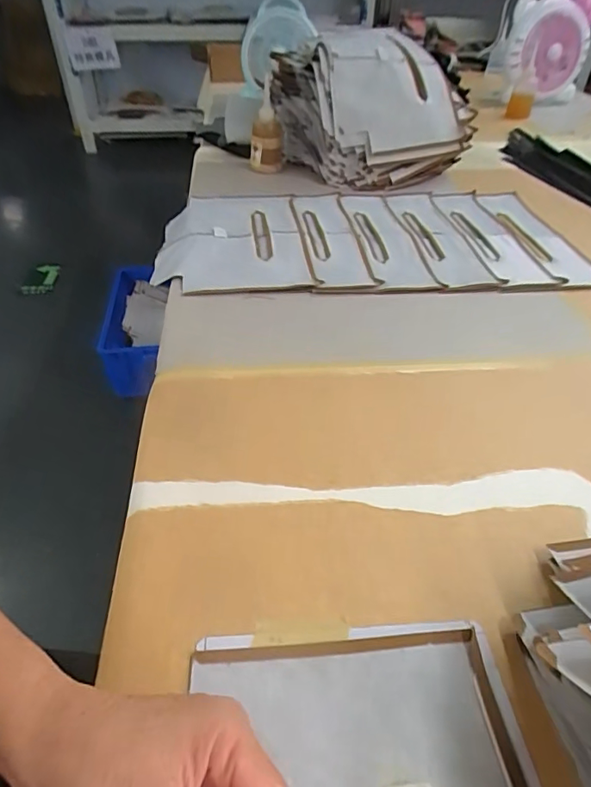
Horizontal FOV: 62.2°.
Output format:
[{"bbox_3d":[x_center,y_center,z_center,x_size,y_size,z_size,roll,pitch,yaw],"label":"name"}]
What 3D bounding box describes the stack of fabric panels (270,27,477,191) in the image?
[{"bbox_3d":[0.155,-0.596,1.023,0.311,0.231,0.312,-19,45,-21],"label":"stack of fabric panels"}]

